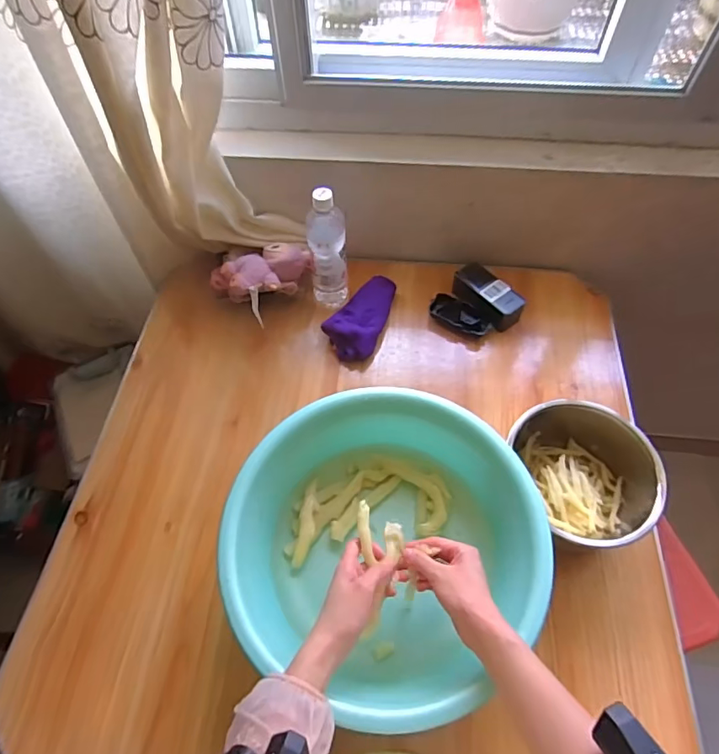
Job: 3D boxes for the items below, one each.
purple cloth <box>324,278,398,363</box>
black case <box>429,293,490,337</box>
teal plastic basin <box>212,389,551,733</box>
[{"bbox_3d":[0.004,-0.109,0.857,0.091,0.048,0.174,22,62,14],"label":"purple cloth"},{"bbox_3d":[0.178,-0.107,0.866,0.113,0.026,0.047,29,64,17],"label":"black case"},{"bbox_3d":[0.031,0.215,0.614,0.338,0.136,0.350,-1,59,1],"label":"teal plastic basin"}]

